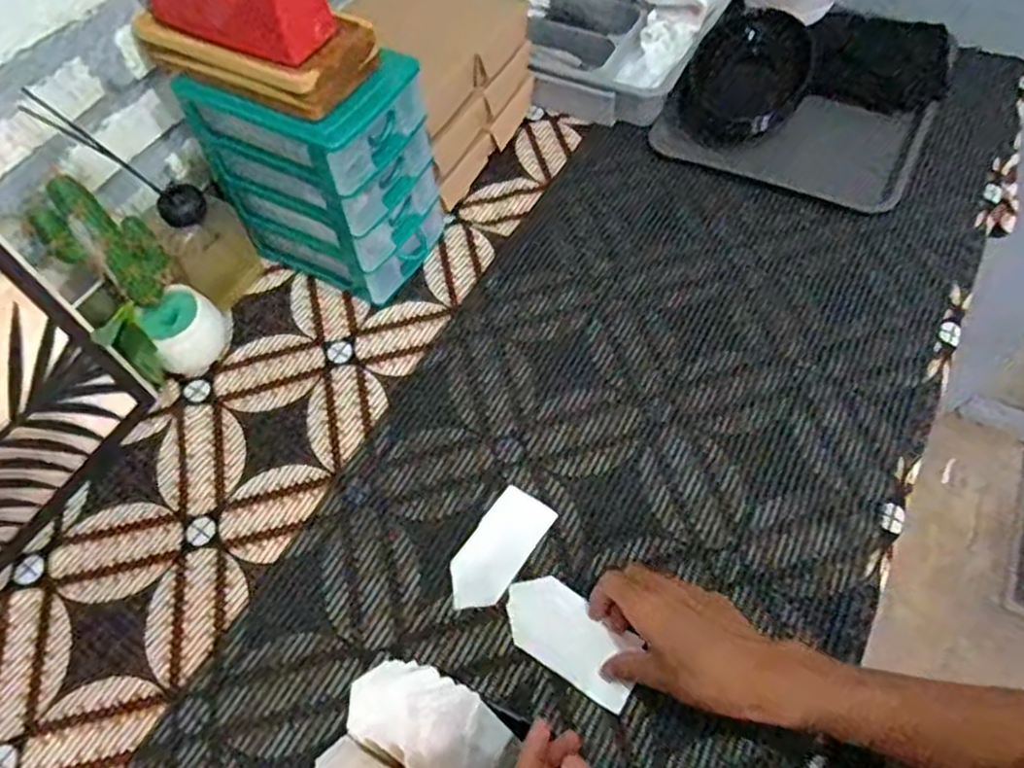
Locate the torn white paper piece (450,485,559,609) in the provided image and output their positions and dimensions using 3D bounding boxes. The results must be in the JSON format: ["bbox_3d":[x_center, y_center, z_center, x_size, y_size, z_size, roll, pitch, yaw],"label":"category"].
[{"bbox_3d":[-0.012,0.139,0.603,0.053,0.006,0.108,29,64,21],"label":"torn white paper piece"}]

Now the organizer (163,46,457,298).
[{"bbox_3d":[-0.187,-0.218,0.717,0.181,0.218,0.129,23,62,18],"label":"organizer"}]

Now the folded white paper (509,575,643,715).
[{"bbox_3d":[0.047,0.196,0.555,0.114,0.004,0.058,30,64,21],"label":"folded white paper"}]

